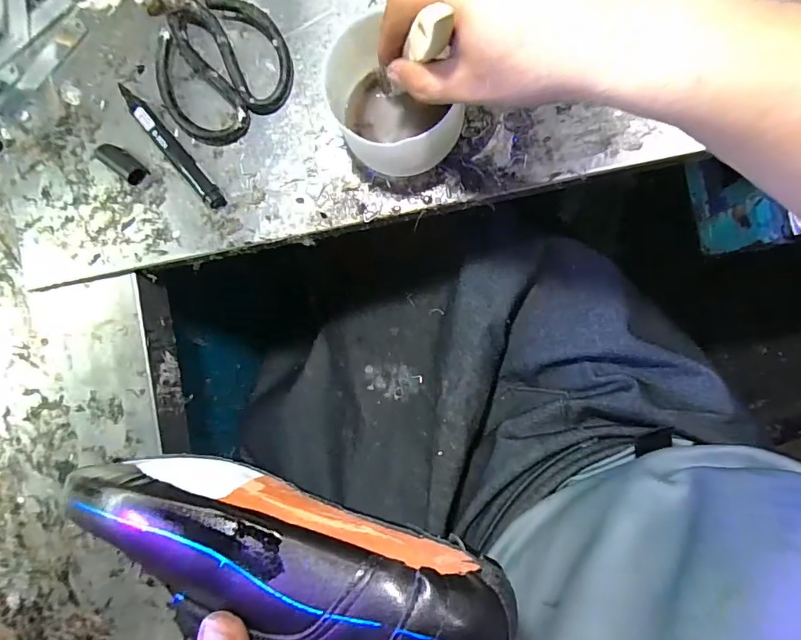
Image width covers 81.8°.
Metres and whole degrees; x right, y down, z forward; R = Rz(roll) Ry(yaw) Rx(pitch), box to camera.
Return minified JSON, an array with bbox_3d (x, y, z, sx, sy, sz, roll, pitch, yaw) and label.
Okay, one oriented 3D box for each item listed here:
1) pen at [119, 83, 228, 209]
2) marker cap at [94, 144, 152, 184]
[{"bbox_3d":[-0.182,-0.139,0.366,0.014,0.017,0.122,-40,86,5],"label":"pen"},{"bbox_3d":[-0.224,-0.126,0.373,0.041,0.011,0.018,37,94,5],"label":"marker cap"}]

